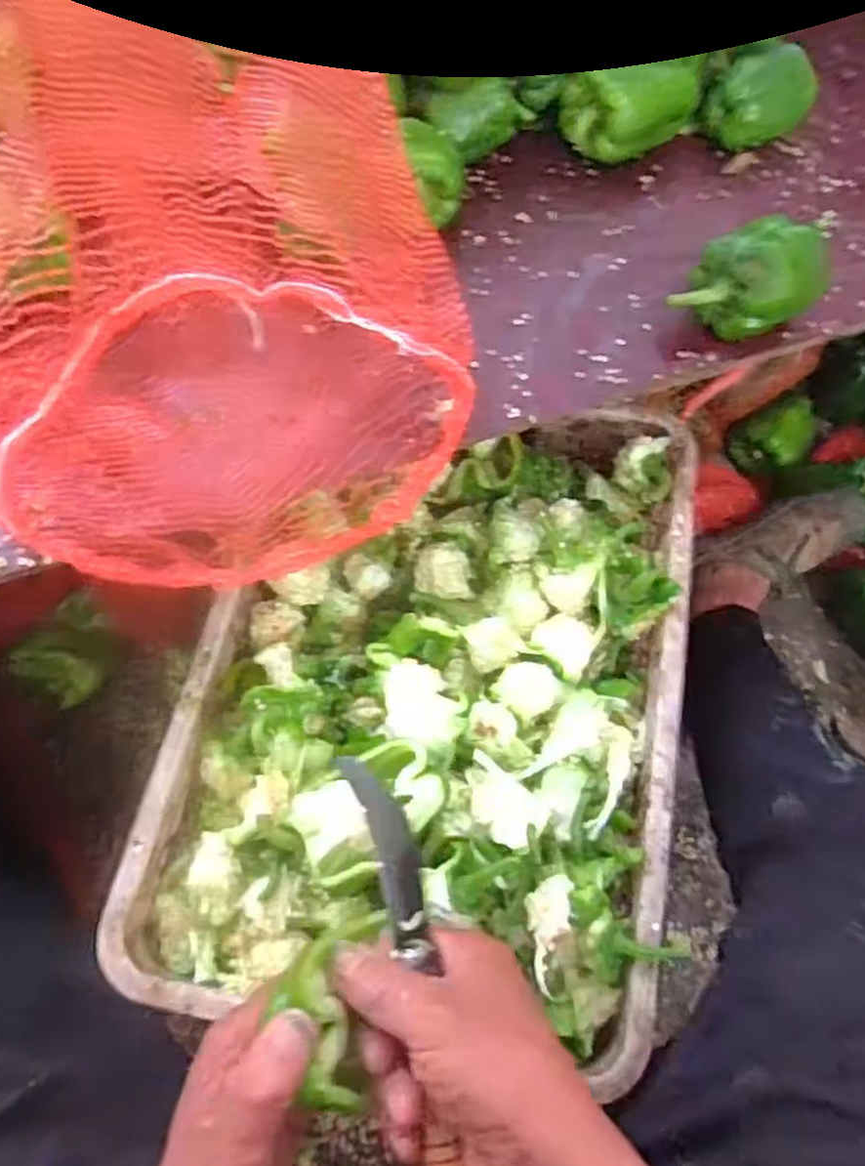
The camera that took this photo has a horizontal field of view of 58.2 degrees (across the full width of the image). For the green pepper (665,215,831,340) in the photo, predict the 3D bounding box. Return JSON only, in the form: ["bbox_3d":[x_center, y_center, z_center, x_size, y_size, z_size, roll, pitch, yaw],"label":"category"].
[{"bbox_3d":[0.250,-0.233,0.600,0.090,0.076,0.084,-40,72,-16],"label":"green pepper"}]

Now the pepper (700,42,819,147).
[{"bbox_3d":[0.293,-0.430,0.695,0.079,0.062,0.080,0,67,0],"label":"pepper"}]

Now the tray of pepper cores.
[{"bbox_3d":[0.004,0.060,0.588,0.359,0.096,0.509,10,67,4],"label":"tray of pepper cores"}]

